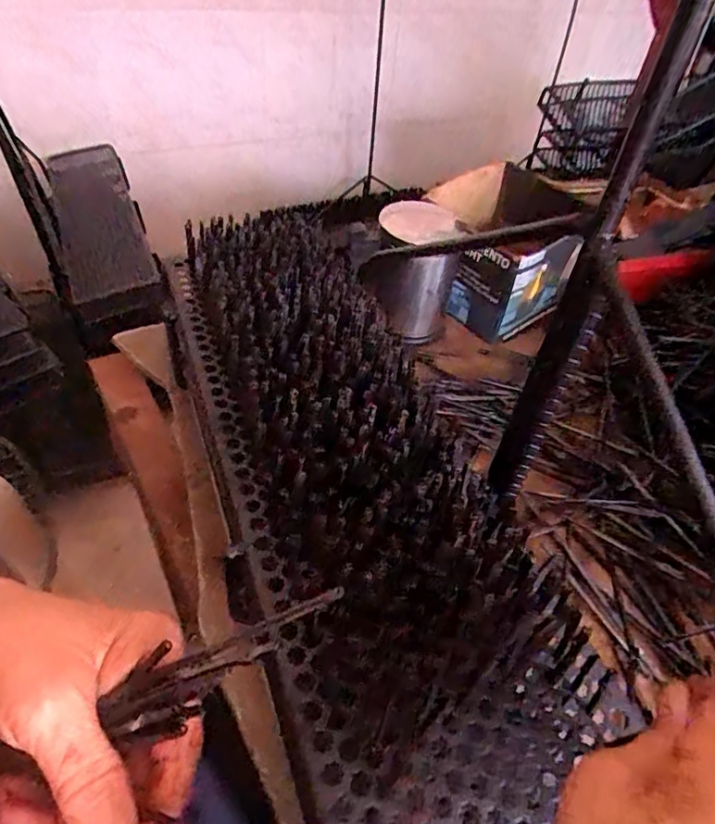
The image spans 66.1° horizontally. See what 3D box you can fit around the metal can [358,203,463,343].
[{"bbox_3d":[0.052,-0.134,0.532,0.073,0.101,0.084,21,48,15],"label":"metal can"}]

